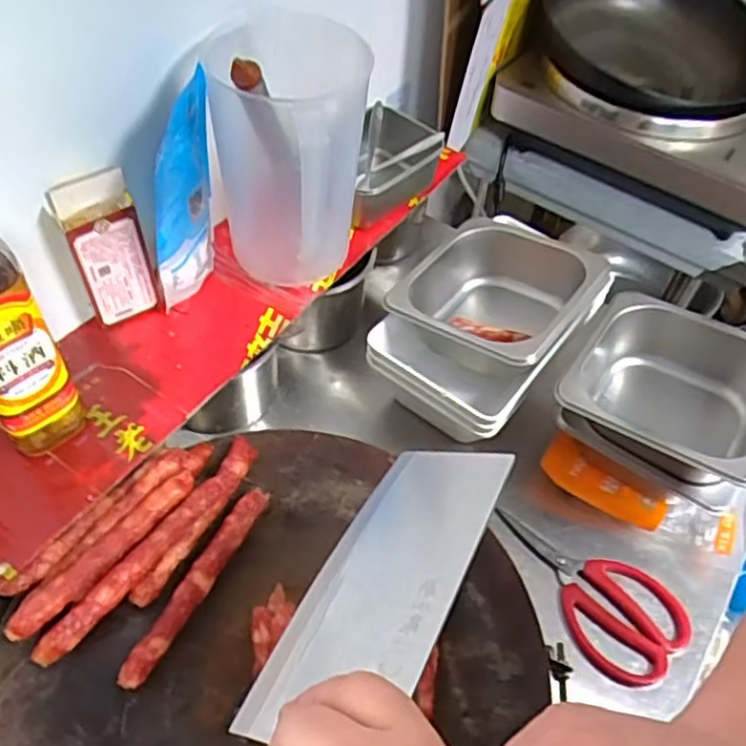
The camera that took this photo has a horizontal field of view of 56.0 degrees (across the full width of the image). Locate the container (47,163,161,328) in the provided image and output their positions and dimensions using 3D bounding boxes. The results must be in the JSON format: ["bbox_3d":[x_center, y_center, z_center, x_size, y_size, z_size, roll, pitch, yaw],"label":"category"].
[{"bbox_3d":[-0.222,-0.100,0.597,0.057,0.147,0.027,-28,60,-23],"label":"container"}]

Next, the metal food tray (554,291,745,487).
[{"bbox_3d":[0.267,0.023,0.626,0.174,0.089,0.154,30,57,18],"label":"metal food tray"}]

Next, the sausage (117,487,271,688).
[{"bbox_3d":[-0.125,0.149,0.509,0.019,0.011,0.162,23,55,13],"label":"sausage"}]

